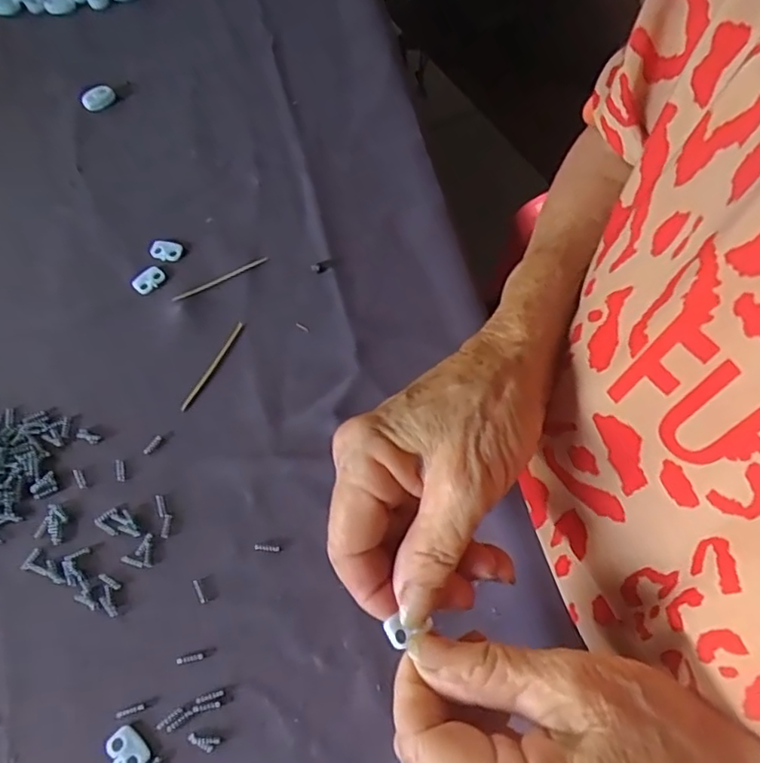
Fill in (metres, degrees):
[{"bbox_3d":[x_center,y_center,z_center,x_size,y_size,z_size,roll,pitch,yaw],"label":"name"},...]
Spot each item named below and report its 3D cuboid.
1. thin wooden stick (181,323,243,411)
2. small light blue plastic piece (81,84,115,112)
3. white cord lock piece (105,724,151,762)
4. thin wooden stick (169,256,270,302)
[{"bbox_3d":[-0.094,-0.009,0.341,0.004,0.004,0.060,25,66,11],"label":"thin wooden stick"},{"bbox_3d":[-0.201,-0.202,0.429,0.022,0.012,0.009,-28,68,-14],"label":"small light blue plastic piece"},{"bbox_3d":[-0.109,0.160,0.261,0.019,0.004,0.013,42,70,17],"label":"white cord lock piece"},{"bbox_3d":[-0.096,-0.062,0.362,0.061,0.004,0.004,-27,67,-13],"label":"thin wooden stick"}]

